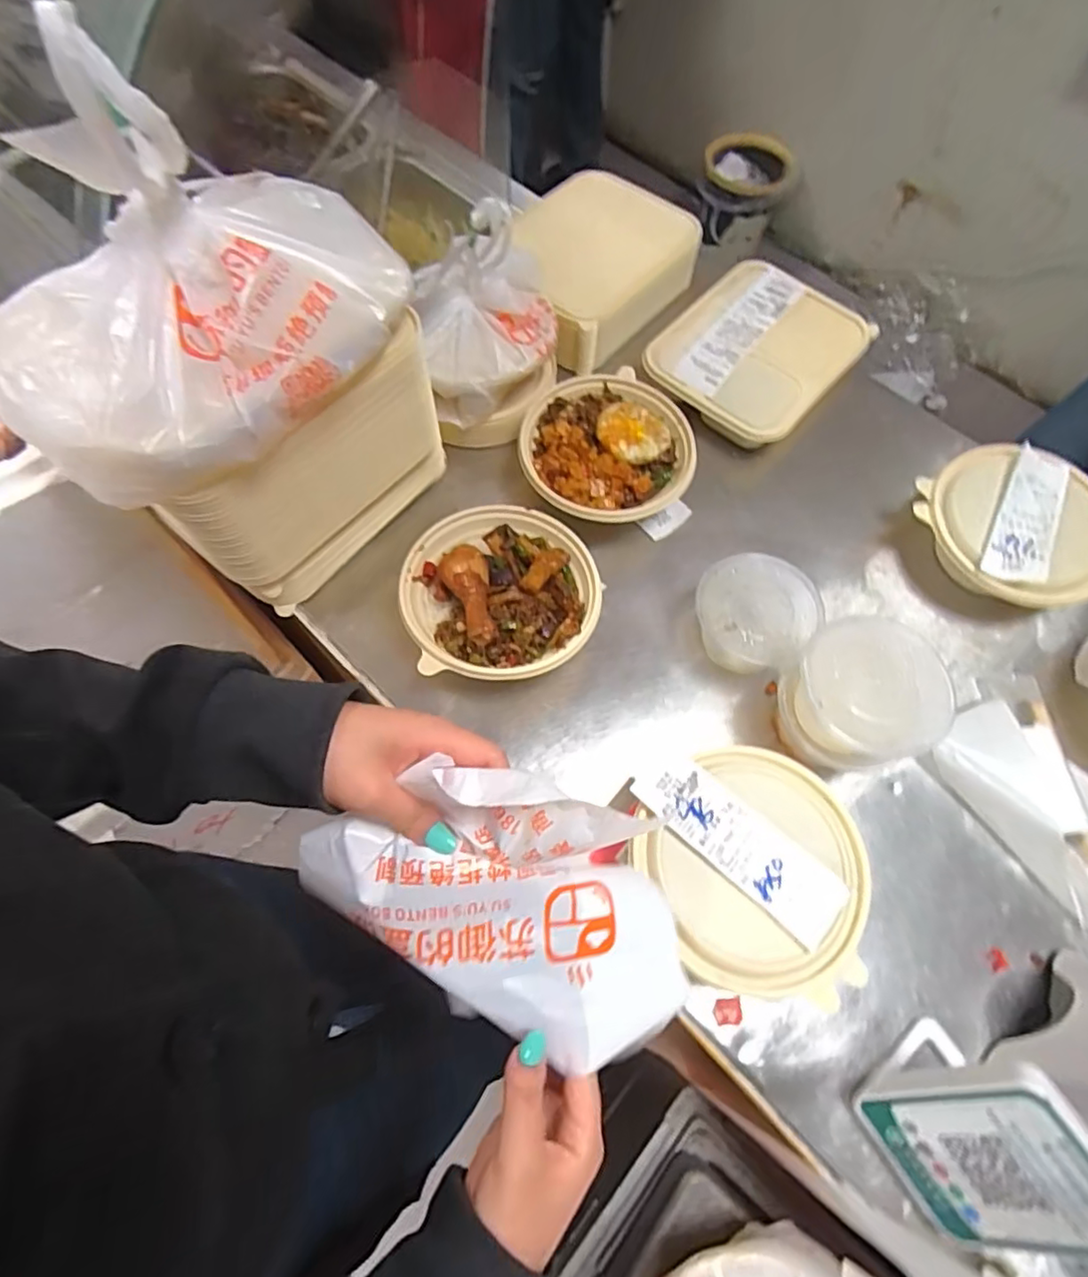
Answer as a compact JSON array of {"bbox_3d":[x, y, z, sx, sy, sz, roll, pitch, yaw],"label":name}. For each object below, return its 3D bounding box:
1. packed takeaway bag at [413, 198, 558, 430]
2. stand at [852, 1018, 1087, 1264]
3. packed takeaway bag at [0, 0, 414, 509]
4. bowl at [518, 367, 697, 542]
[{"bbox_3d":[-0.058,-0.346,0.628,0.142,0.155,0.162,-14,67,-7],"label":"packed takeaway bag"},{"bbox_3d":[0.287,0.330,0.400,0.091,0.131,0.110,-28,70,-13],"label":"stand"},{"bbox_3d":[-0.229,-0.239,0.393,0.279,0.168,0.168,-41,73,-17],"label":"packed takeaway bag"},{"bbox_3d":[0.067,-0.189,0.659,0.176,0.084,0.174,1,66,-1],"label":"bowl"}]

